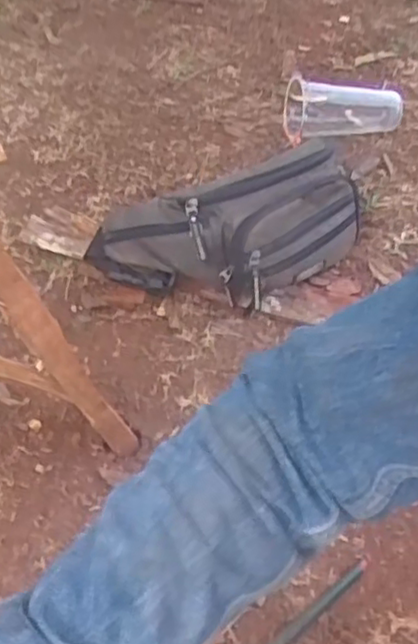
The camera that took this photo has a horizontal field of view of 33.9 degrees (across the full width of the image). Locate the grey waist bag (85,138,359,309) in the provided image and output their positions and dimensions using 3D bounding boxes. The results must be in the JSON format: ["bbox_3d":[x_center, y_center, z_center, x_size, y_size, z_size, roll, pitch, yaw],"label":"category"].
[{"bbox_3d":[0.028,-0.094,0.776,0.308,0.132,0.128,-17,53,-15],"label":"grey waist bag"}]

